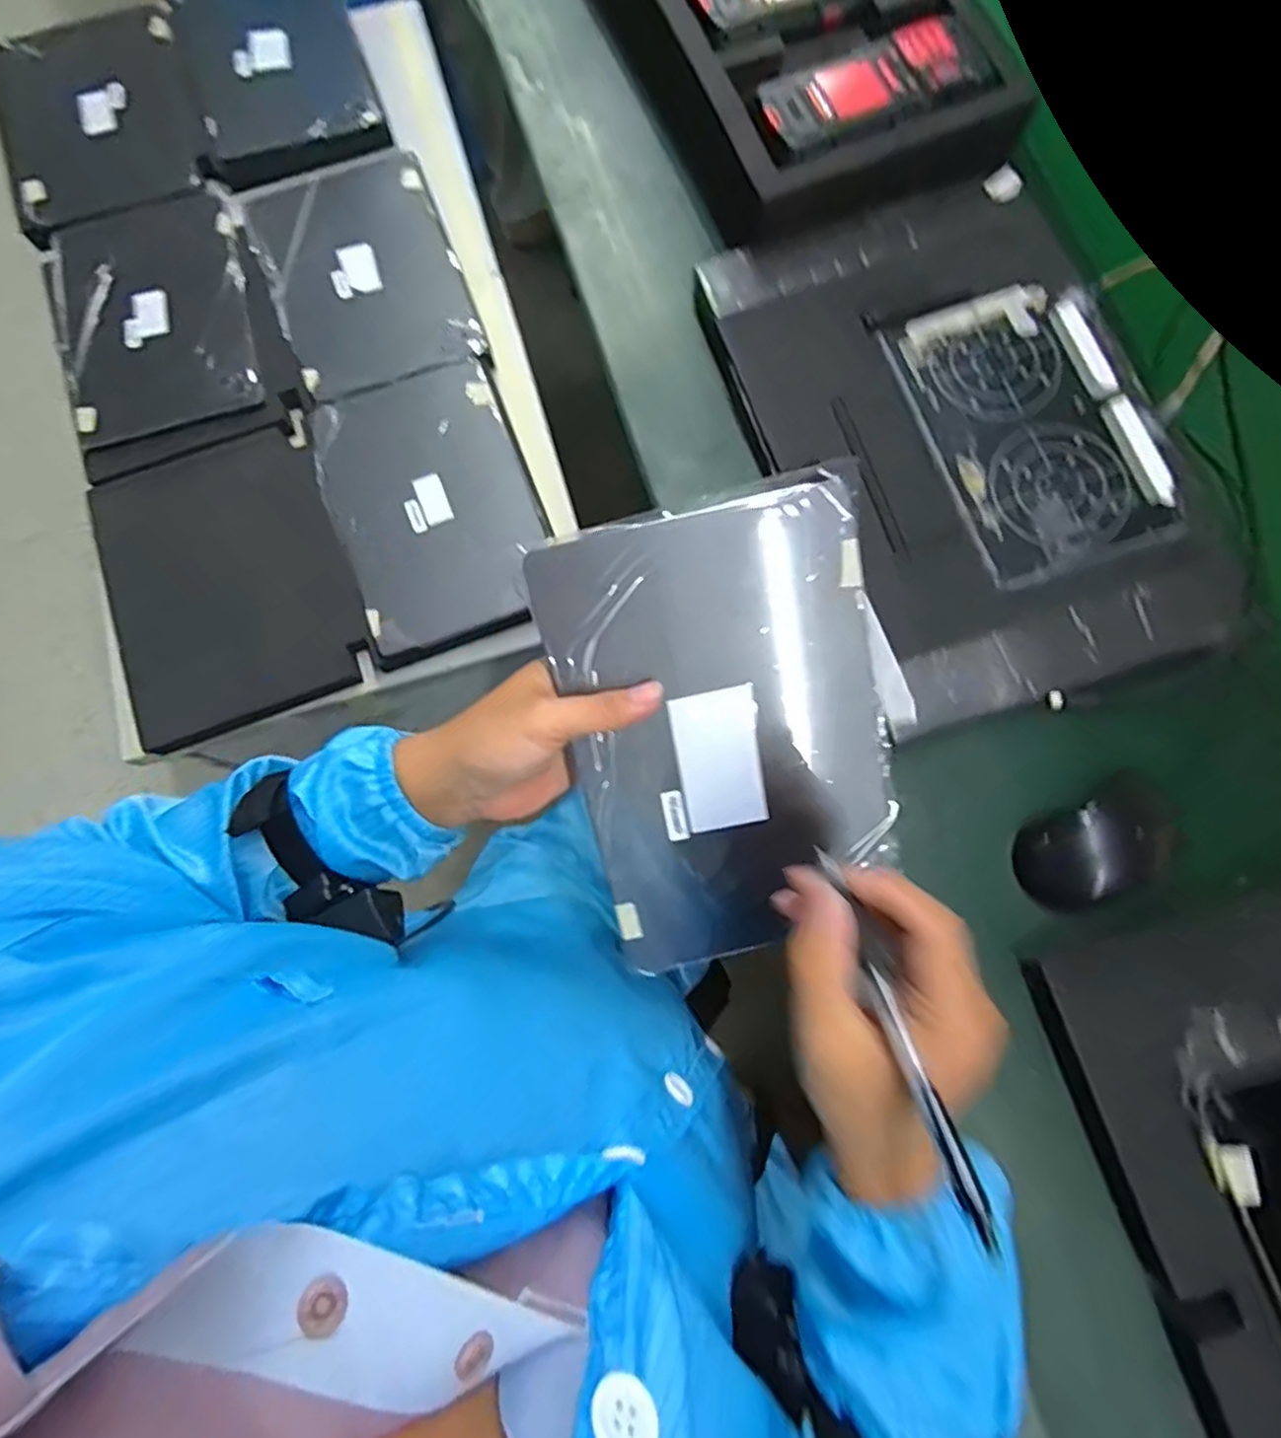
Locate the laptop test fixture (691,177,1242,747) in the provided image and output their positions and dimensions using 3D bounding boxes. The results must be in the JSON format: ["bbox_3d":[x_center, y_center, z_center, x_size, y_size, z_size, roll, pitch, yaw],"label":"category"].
[{"bbox_3d":[0.223,-0.198,0.474,0.252,0.031,0.391,-17,79,-3],"label":"laptop test fixture"}]

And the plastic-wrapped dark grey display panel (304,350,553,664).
[{"bbox_3d":[-0.189,-0.199,0.606,0.170,0.017,0.254,-22,79,-4],"label":"plastic-wrapped dark grey display panel"}]

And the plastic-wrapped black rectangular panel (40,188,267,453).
[{"bbox_3d":[-0.473,-0.389,0.640,0.183,0.019,0.264,-20,79,-4],"label":"plastic-wrapped black rectangular panel"}]

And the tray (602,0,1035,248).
[{"bbox_3d":[0.090,-0.629,0.564,0.225,0.081,0.520,-21,79,-4],"label":"tray"}]

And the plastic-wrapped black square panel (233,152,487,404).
[{"bbox_3d":[-0.277,-0.448,0.654,0.178,0.015,0.273,-21,79,-4],"label":"plastic-wrapped black square panel"}]

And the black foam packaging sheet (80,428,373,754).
[{"bbox_3d":[-0.371,-0.127,0.601,0.205,0.022,0.260,-23,79,-4],"label":"black foam packaging sheet"}]

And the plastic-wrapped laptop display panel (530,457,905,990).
[{"bbox_3d":[0.053,0.014,0.371,0.174,0.010,0.257,-13,108,1],"label":"plastic-wrapped laptop display panel"}]

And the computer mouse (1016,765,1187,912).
[{"bbox_3d":[0.296,0.082,0.435,0.101,0.034,0.070,-26,79,-5],"label":"computer mouse"}]

